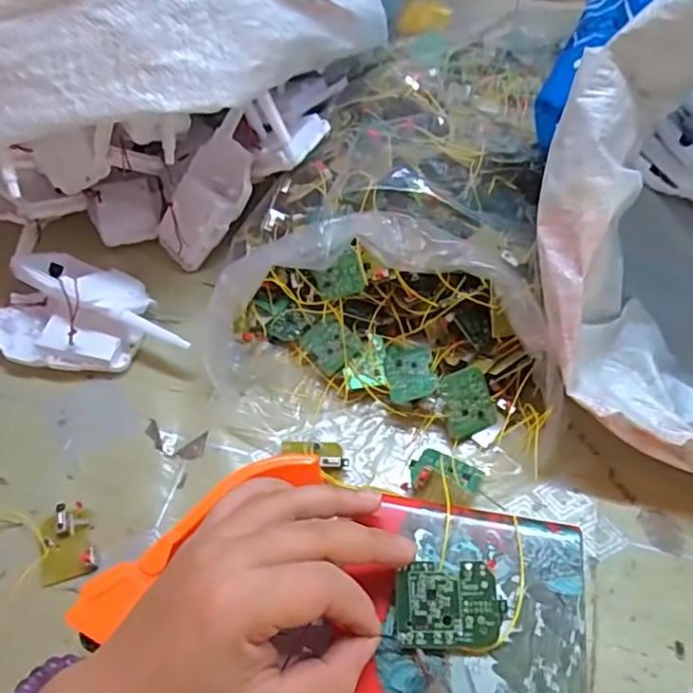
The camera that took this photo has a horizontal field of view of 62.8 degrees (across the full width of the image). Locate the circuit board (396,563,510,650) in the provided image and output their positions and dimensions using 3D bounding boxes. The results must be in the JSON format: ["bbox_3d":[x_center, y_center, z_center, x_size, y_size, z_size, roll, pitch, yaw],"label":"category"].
[{"bbox_3d":[0.043,0.109,0.240,0.043,0.004,0.032,-3,72,3],"label":"circuit board"}]

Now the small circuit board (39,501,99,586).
[{"bbox_3d":[-0.174,0.123,0.357,0.031,0.012,0.047,-15,58,-7],"label":"small circuit board"}]

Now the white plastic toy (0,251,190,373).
[{"bbox_3d":[-0.211,-0.033,0.431,0.202,0.054,0.100,17,59,13],"label":"white plastic toy"}]

